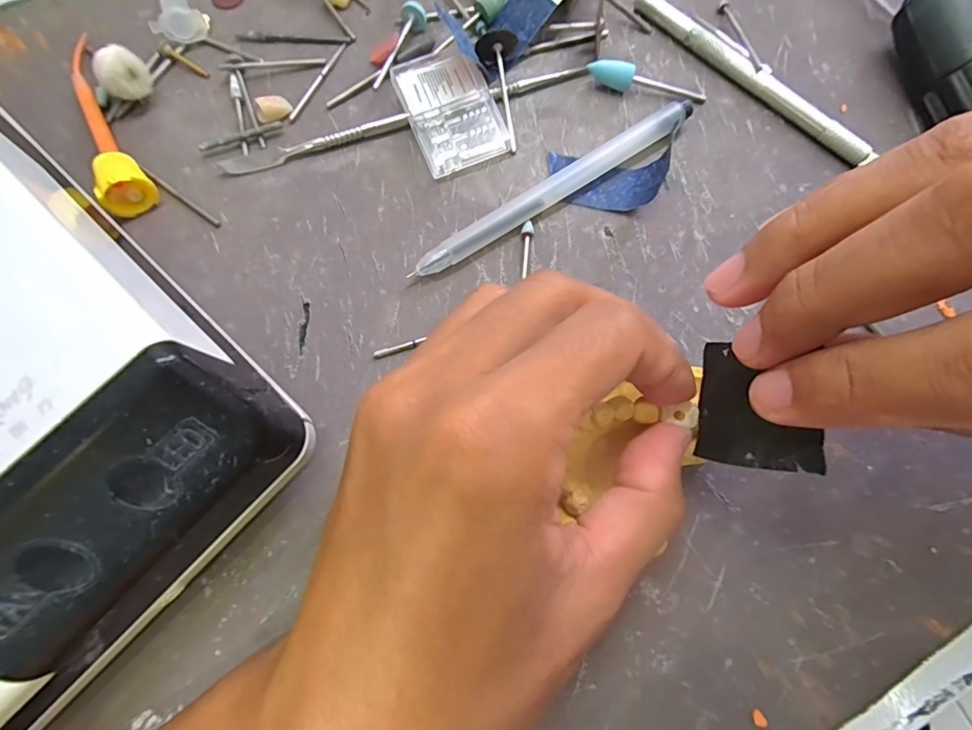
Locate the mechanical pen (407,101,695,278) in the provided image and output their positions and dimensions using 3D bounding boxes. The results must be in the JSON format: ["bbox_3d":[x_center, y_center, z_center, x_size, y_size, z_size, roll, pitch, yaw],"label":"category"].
[{"bbox_3d":[0.026,-0.068,0.180,0.122,0.010,0.011,-33,79,-8],"label":"mechanical pen"}]

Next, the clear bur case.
[{"bbox_3d":[-0.014,-0.100,0.187,0.033,0.012,0.045,-23,77,-6],"label":"clear bur case"}]

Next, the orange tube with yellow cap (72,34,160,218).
[{"bbox_3d":[-0.149,-0.095,0.182,0.016,0.016,0.085,-28,78,-7],"label":"orange tube with yellow cap"}]

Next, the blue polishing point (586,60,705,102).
[{"bbox_3d":[0.066,-0.115,0.193,0.049,0.010,0.007,12,76,2],"label":"blue polishing point"}]

